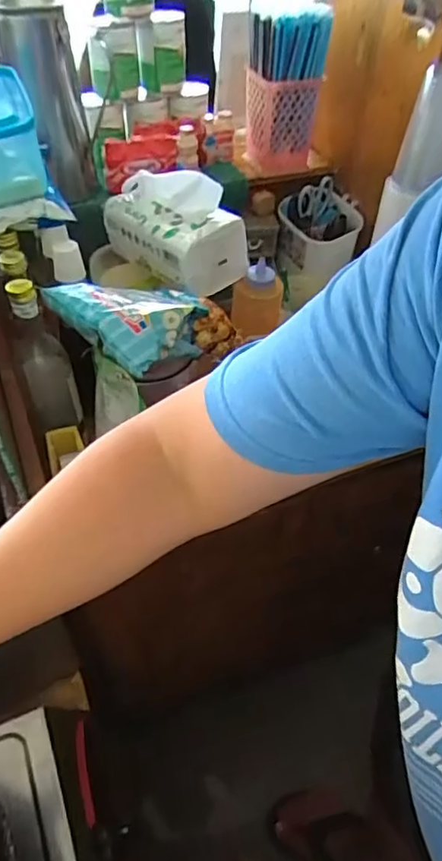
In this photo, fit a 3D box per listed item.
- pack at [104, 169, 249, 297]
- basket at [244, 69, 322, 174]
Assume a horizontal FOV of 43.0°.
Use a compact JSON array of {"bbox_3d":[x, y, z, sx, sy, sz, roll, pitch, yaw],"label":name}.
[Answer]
[{"bbox_3d":[-0.067,-0.287,0.764,0.097,0.124,0.203,-33,58,-27],"label":"pack"},{"bbox_3d":[0.096,-0.524,0.952,0.100,0.146,0.084,-15,52,-15],"label":"basket"}]

